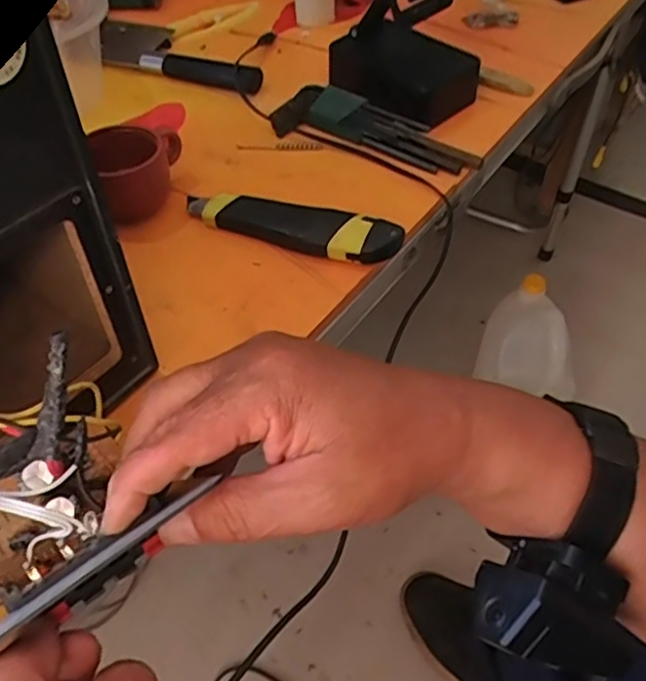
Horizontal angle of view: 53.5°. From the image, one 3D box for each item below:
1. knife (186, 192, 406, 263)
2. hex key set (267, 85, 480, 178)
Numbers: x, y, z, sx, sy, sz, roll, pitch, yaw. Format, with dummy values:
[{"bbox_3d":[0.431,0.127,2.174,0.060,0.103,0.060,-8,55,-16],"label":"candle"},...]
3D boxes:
[{"bbox_3d":[-0.024,-0.084,0.453,0.156,0.022,0.038,17,52,12],"label":"knife"},{"bbox_3d":[0.044,-0.174,0.530,0.172,0.025,0.051,21,53,16],"label":"hex key set"}]

